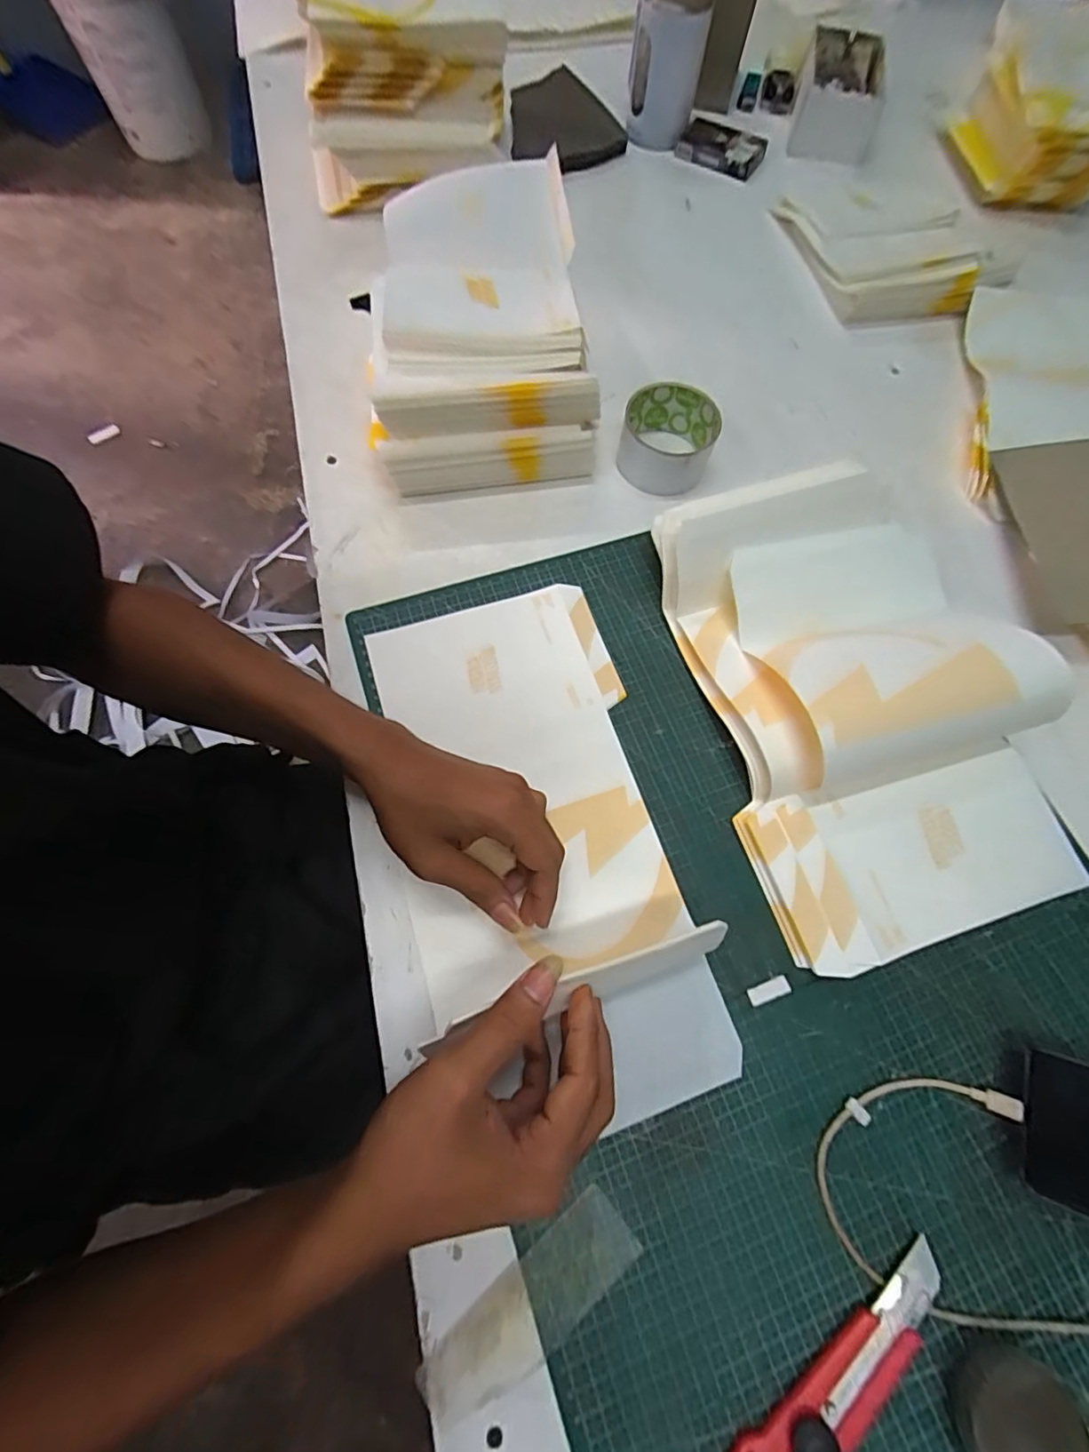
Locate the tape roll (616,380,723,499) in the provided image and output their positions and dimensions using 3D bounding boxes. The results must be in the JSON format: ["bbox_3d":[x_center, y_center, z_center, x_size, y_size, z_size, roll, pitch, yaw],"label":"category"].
[{"bbox_3d":[0.108,-0.251,0.475,0.078,0.044,0.078,22,70,6],"label":"tape roll"}]

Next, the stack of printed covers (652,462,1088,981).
[{"bbox_3d":[0.224,-0.028,0.379,0.217,0.073,0.336,-12,71,-7],"label":"stack of printed covers"}]

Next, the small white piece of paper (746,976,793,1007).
[{"bbox_3d":[0.144,0.169,0.346,0.028,0.004,0.012,-17,71,-8],"label":"small white piece of paper"}]

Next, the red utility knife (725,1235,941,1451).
[{"bbox_3d":[0.146,0.337,0.273,0.165,0.015,0.031,-36,75,-14],"label":"red utility knife"}]

